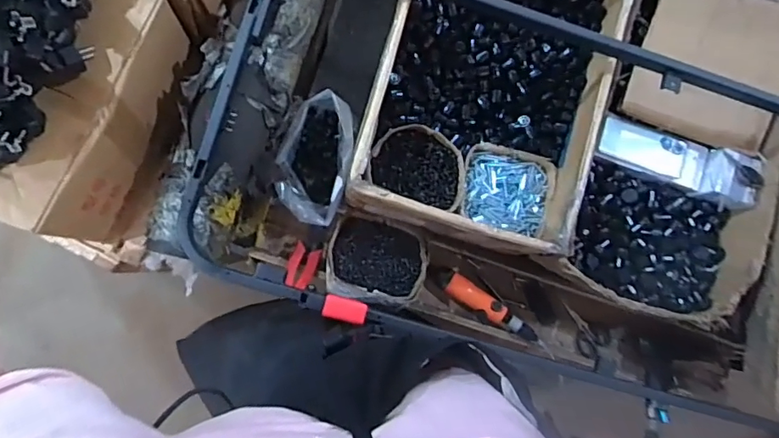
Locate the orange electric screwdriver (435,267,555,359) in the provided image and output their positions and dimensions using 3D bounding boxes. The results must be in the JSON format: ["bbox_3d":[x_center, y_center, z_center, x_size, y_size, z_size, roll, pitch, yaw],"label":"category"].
[{"bbox_3d":[0.189,0.165,0.953,0.235,0.042,0.039,34,83,-3],"label":"orange electric screwdriver"}]

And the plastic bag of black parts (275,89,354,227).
[{"bbox_3d":[-0.126,-0.095,0.882,0.110,0.123,0.201,12,84,-5],"label":"plastic bag of black parts"}]

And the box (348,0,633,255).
[{"bbox_3d":[0.171,-0.236,0.867,0.360,0.131,0.541,16,84,-5],"label":"box"}]

